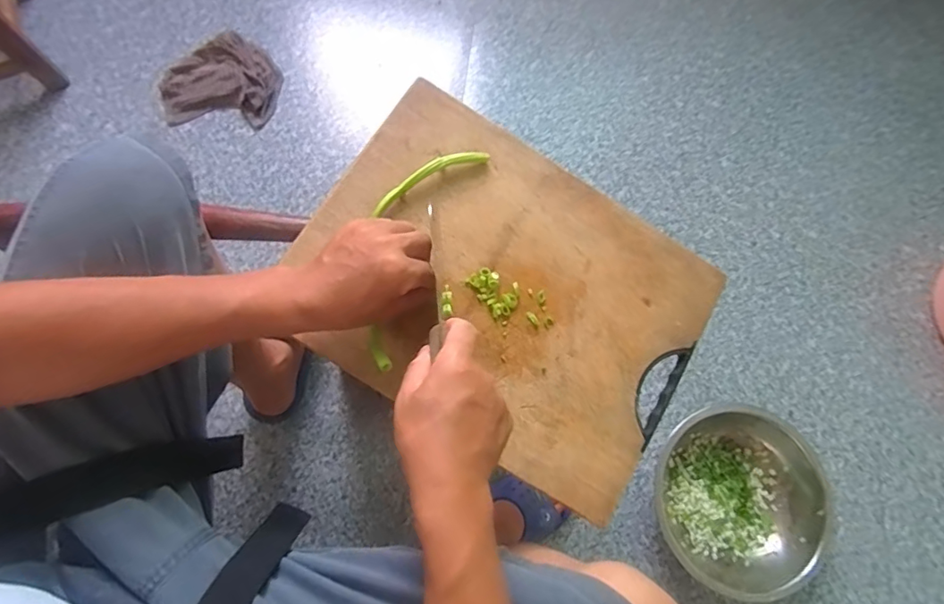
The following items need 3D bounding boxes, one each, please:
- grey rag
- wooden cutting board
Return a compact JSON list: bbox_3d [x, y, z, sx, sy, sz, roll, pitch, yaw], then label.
[{"bbox_3d":[-0.451,-0.386,0.952,0.206,0.045,0.167,-30,80,-11],"label":"grey rag"},{"bbox_3d":[0.035,-0.008,0.523,0.382,0.016,0.286,32,76,-4],"label":"wooden cutting board"}]

